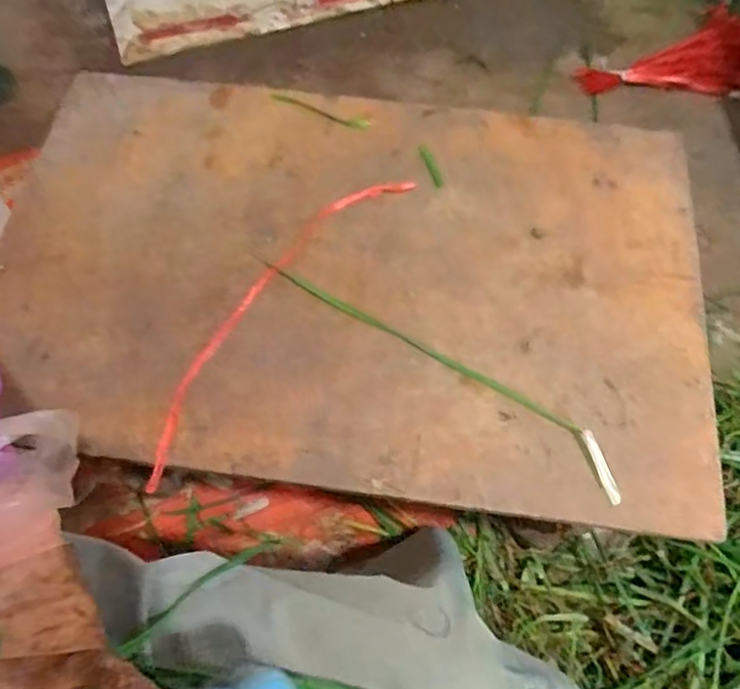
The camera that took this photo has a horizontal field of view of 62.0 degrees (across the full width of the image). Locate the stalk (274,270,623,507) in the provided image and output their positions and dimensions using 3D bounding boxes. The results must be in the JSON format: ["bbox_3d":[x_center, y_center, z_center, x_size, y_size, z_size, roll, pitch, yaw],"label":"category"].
[{"bbox_3d":[0.061,0.015,0.498,0.324,0.014,0.031,35,72,15],"label":"stalk"}]

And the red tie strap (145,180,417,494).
[{"bbox_3d":[-0.084,-0.037,0.522,0.057,0.012,0.345,33,66,16],"label":"red tie strap"}]

